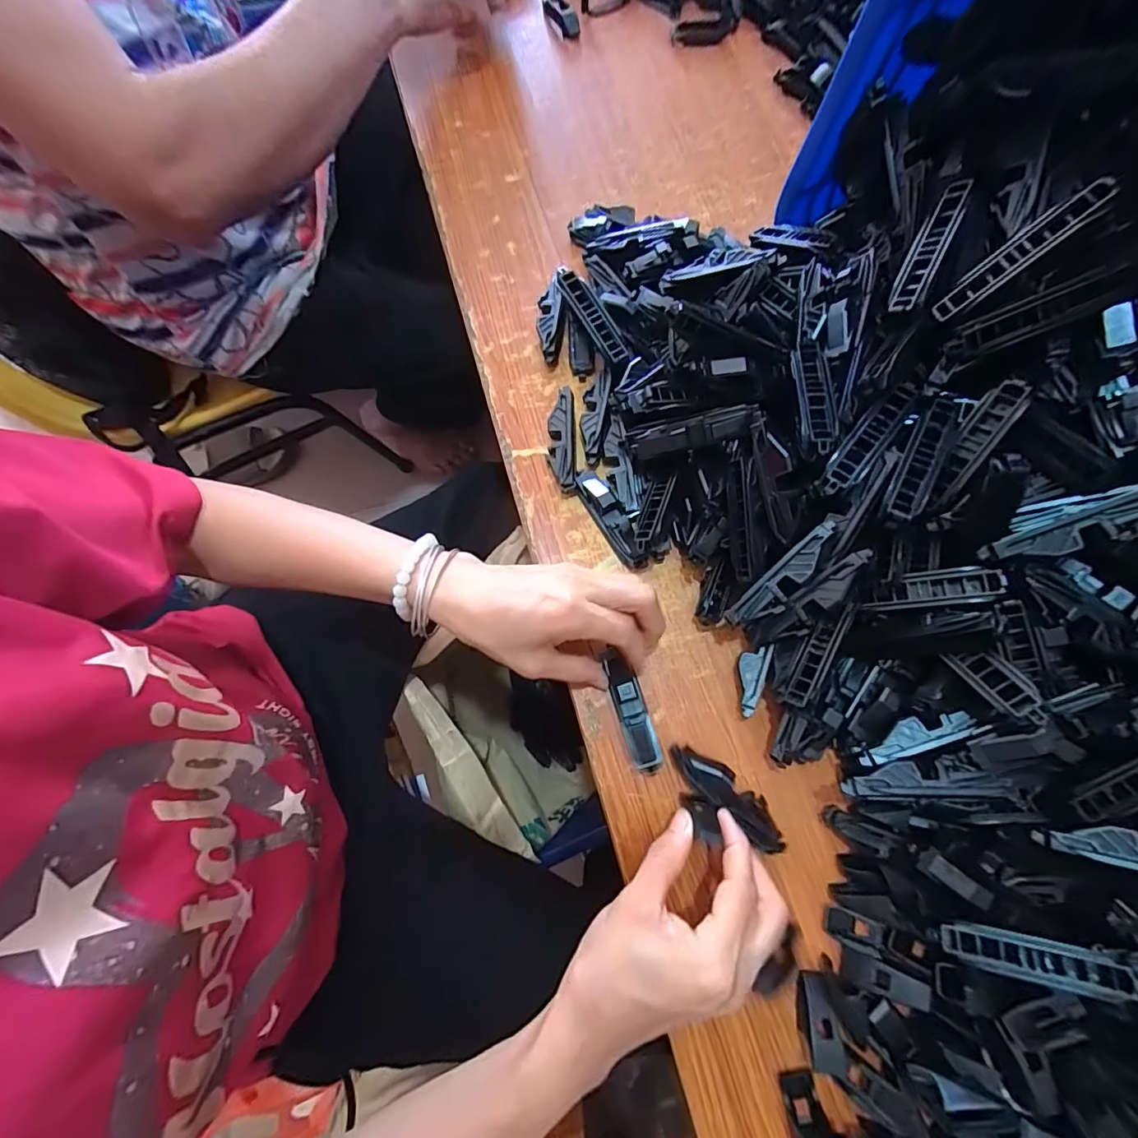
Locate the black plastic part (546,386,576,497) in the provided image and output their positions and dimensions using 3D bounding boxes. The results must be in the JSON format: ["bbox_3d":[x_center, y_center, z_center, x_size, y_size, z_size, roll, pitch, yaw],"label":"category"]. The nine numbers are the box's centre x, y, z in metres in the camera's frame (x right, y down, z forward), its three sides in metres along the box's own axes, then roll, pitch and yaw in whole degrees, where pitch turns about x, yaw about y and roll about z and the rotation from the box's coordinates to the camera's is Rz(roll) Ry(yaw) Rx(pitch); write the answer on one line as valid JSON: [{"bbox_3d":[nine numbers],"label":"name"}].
[{"bbox_3d":[-0.006,-0.094,0.356,0.019,0.015,0.079,-1,76,-1],"label":"black plastic part"}]

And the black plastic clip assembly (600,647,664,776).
[{"bbox_3d":[0.040,0.090,0.309,0.020,0.016,0.079,-18,78,-5],"label":"black plastic clip assembly"}]

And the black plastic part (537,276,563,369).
[{"bbox_3d":[-0.015,-0.191,0.380,0.019,0.022,0.064,4,76,0],"label":"black plastic part"}]

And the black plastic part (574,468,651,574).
[{"bbox_3d":[0.029,-0.036,0.341,0.019,0.018,0.080,-30,78,-8],"label":"black plastic part"}]

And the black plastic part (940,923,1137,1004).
[{"bbox_3d":[0.236,0.199,0.250,0.073,0.010,0.019,-2,75,26],"label":"black plastic part"}]

